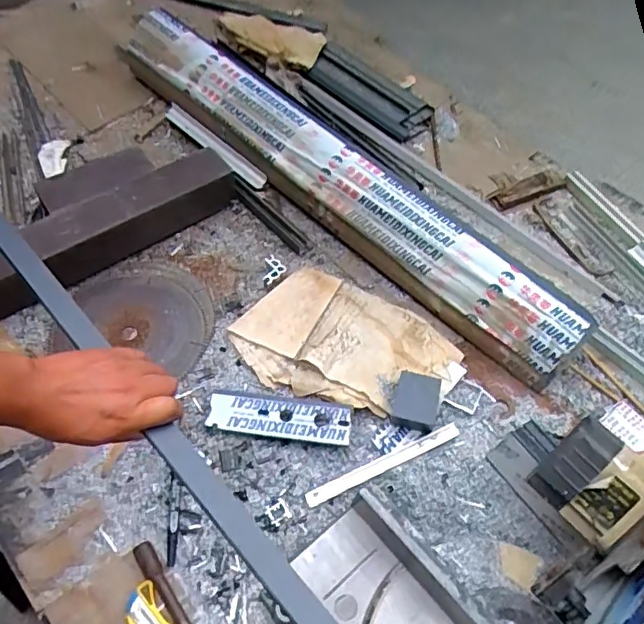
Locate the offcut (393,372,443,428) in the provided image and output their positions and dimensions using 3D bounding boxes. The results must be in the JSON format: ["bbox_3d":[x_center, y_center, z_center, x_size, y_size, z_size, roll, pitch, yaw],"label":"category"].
[{"bbox_3d":[0.136,0.124,0.821,0.061,0.005,0.070,11,73,18],"label":"offcut"}]

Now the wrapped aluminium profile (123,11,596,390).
[{"bbox_3d":[0.000,-0.252,1.048,1.050,0.124,0.125,39,63,21],"label":"wrapped aluminium profile"}]

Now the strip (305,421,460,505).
[{"bbox_3d":[0.089,0.212,0.806,0.237,0.006,0.021,-21,60,-16],"label":"strip"}]

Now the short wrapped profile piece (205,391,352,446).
[{"bbox_3d":[-0.061,0.149,0.830,0.203,0.026,0.064,7,57,2],"label":"short wrapped profile piece"}]

